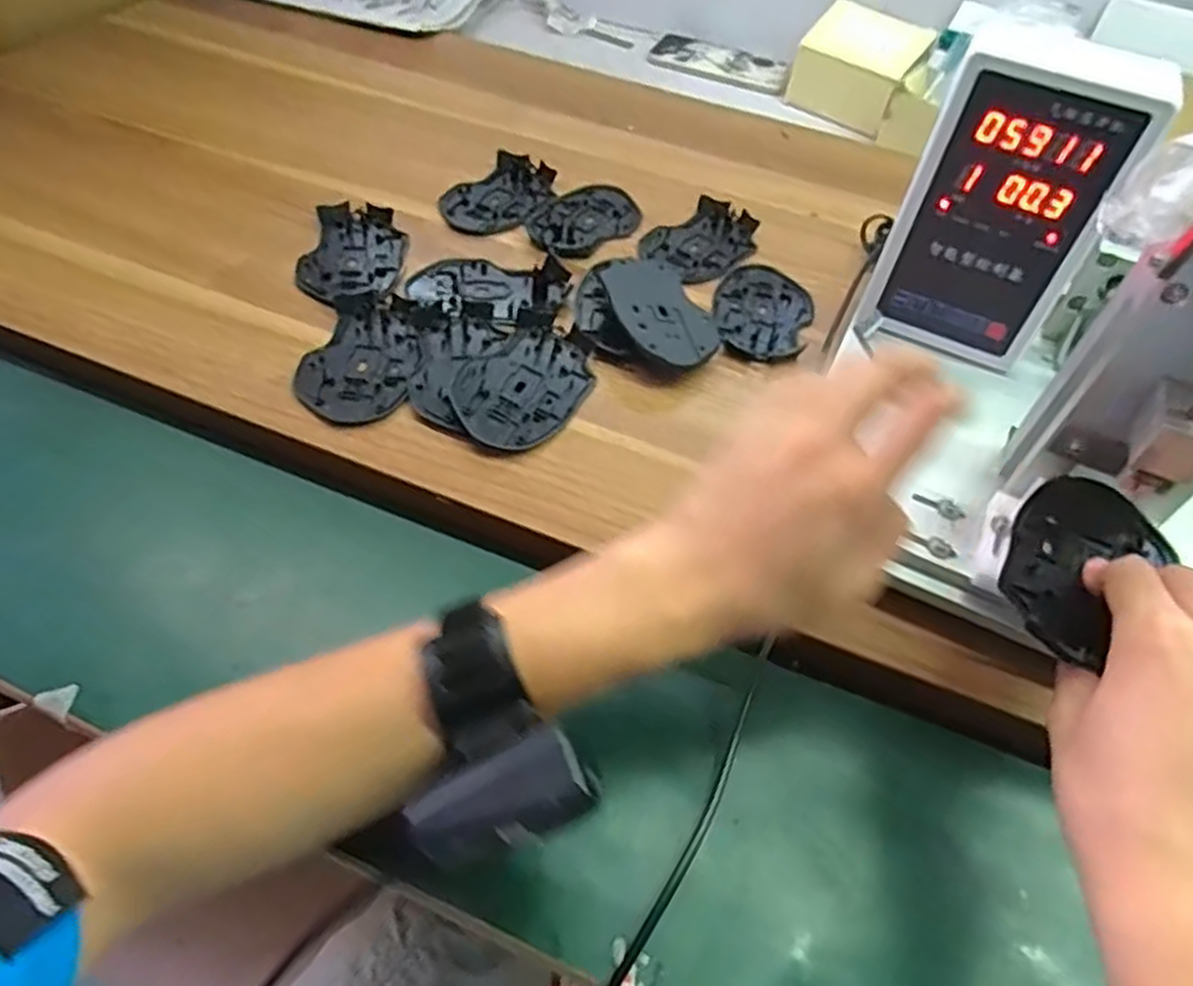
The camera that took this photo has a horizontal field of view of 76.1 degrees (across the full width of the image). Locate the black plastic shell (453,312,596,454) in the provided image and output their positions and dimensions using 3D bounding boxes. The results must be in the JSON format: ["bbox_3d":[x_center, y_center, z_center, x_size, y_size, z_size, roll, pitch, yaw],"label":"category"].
[{"bbox_3d":[-0.045,-0.074,0.495,0.072,0.012,0.113,22,52,12],"label":"black plastic shell"}]

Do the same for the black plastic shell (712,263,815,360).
[{"bbox_3d":[0.126,-0.139,0.573,0.071,0.008,0.116,14,51,6],"label":"black plastic shell"}]

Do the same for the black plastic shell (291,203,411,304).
[{"bbox_3d":[-0.182,-0.183,0.573,0.072,0.012,0.108,6,51,0],"label":"black plastic shell"}]

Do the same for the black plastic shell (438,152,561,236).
[{"bbox_3d":[-0.082,-0.255,0.646,0.070,0.012,0.117,29,54,17],"label":"black plastic shell"}]

